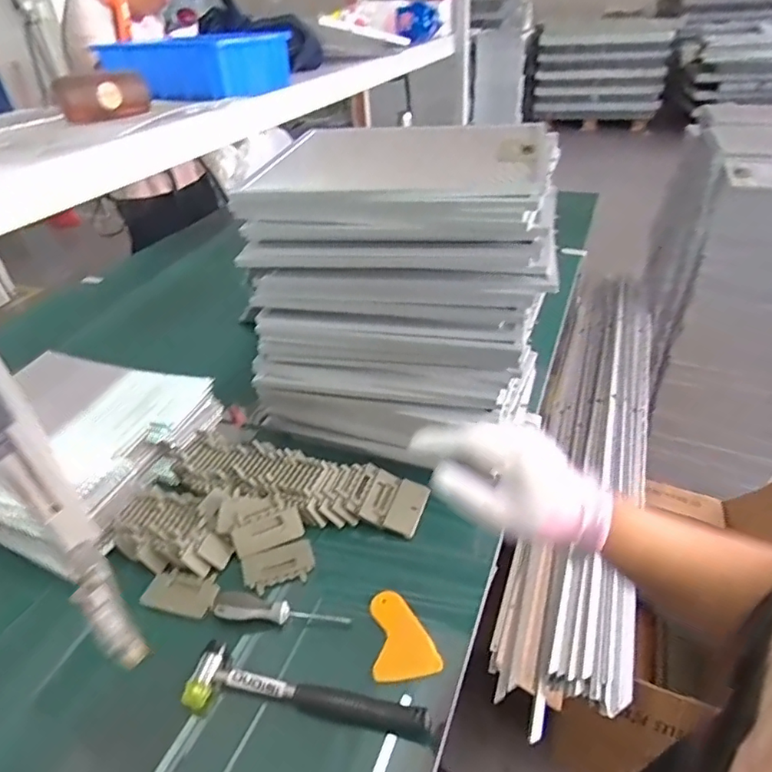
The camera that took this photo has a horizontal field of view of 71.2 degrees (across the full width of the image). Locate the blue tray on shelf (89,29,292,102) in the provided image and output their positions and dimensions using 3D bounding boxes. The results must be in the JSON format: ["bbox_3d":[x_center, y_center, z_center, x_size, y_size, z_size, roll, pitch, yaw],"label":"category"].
[{"bbox_3d":[-0.286,-0.482,0.812,0.237,0.068,0.156,10,38,19],"label":"blue tray on shelf"}]

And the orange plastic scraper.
[{"bbox_3d":[0.019,0.274,0.598,0.070,0.009,0.102,-6,36,-3],"label":"orange plastic scraper"}]

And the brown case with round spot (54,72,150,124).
[{"bbox_3d":[-0.337,-0.343,0.642,0.102,0.047,0.033,-12,37,-11],"label":"brown case with round spot"}]

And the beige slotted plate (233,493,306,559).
[{"bbox_3d":[-0.155,0.180,0.697,0.086,0.055,0.006,-19,1,-12],"label":"beige slotted plate"}]

